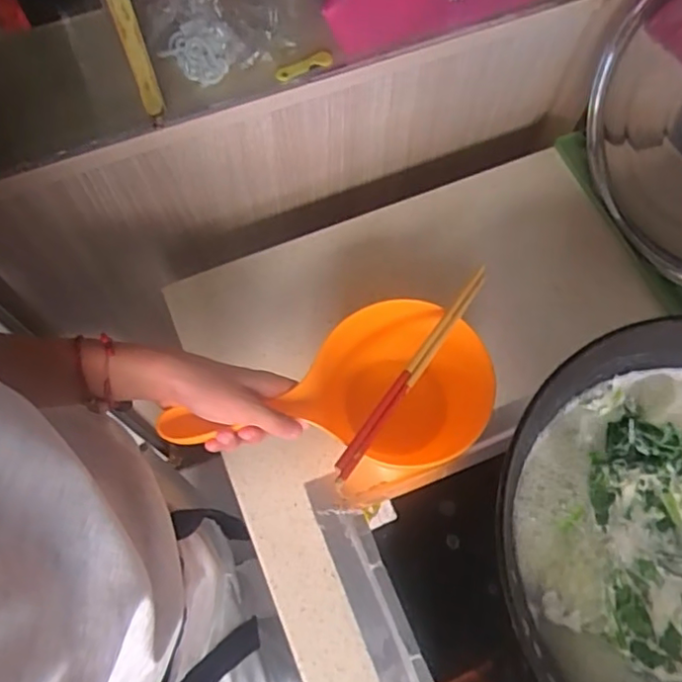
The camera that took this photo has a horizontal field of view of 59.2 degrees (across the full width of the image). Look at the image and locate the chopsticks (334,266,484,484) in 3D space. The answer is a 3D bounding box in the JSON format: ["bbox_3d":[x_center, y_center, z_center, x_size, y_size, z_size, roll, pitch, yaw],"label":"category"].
[{"bbox_3d":[0.065,0.025,0.531,0.014,0.017,0.233,34,71,12],"label":"chopsticks"}]

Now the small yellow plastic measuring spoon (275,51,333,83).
[{"bbox_3d":[-0.038,-0.278,0.609,0.059,0.012,0.012,-22,68,-8],"label":"small yellow plastic measuring spoon"}]

